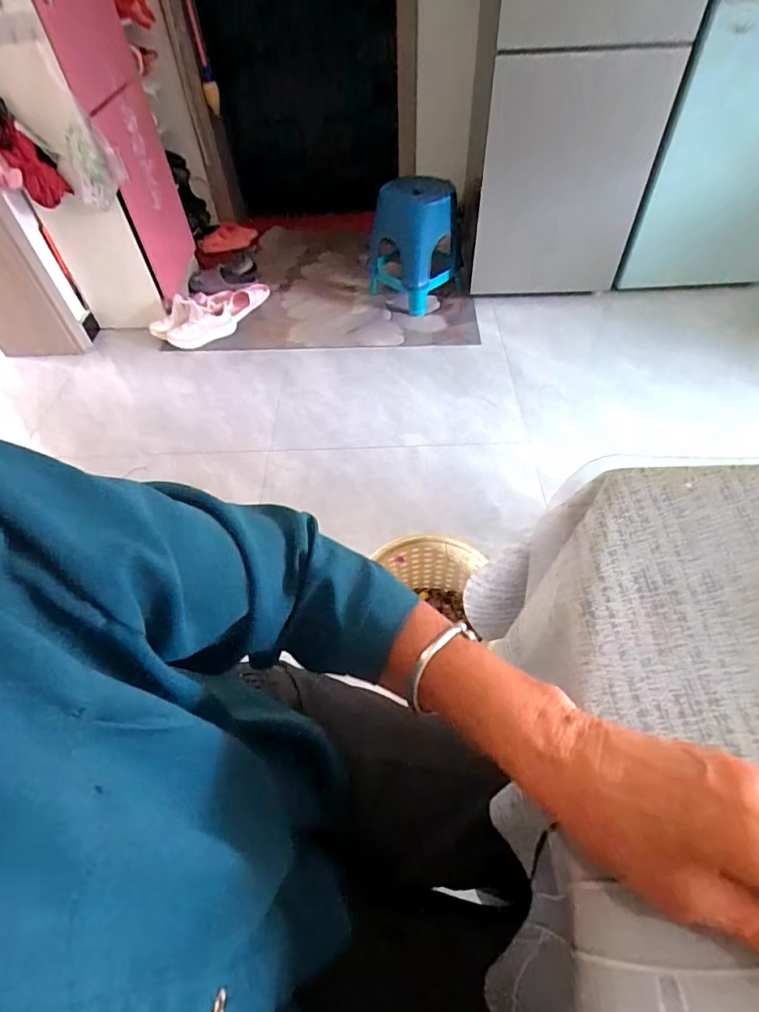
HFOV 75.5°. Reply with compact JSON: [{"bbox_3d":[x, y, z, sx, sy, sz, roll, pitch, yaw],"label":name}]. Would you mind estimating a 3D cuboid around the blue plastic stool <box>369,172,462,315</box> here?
[{"bbox_3d":[0.114,-0.883,1.650,0.227,0.367,0.281,-34,57,-20],"label":"blue plastic stool"}]

